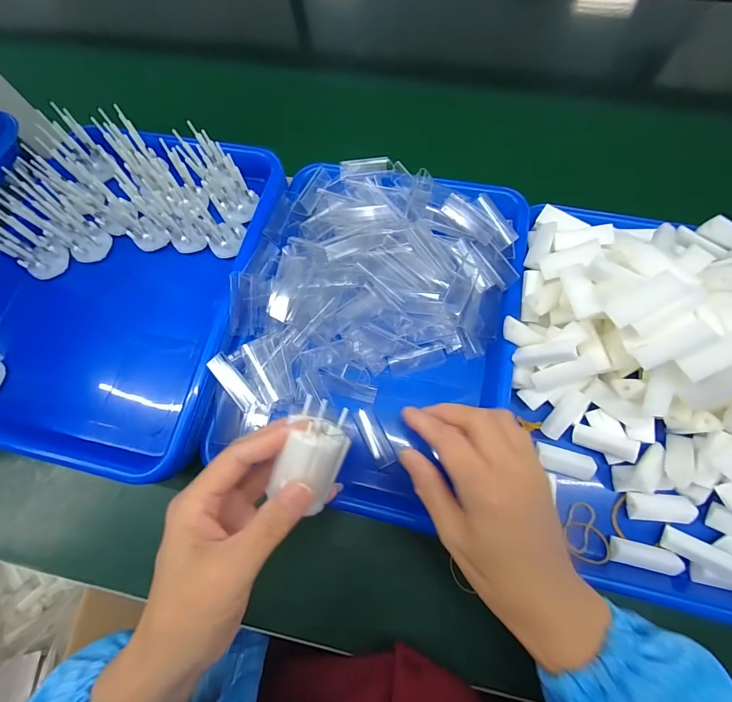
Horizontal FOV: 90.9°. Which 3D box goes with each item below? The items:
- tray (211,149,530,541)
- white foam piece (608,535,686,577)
[{"bbox_3d":[0.009,-0.039,0.340,0.250,0.074,0.300,13,73,7],"label":"tray"},{"bbox_3d":[0.220,0.162,0.283,0.049,0.010,0.018,12,73,6],"label":"white foam piece"}]

